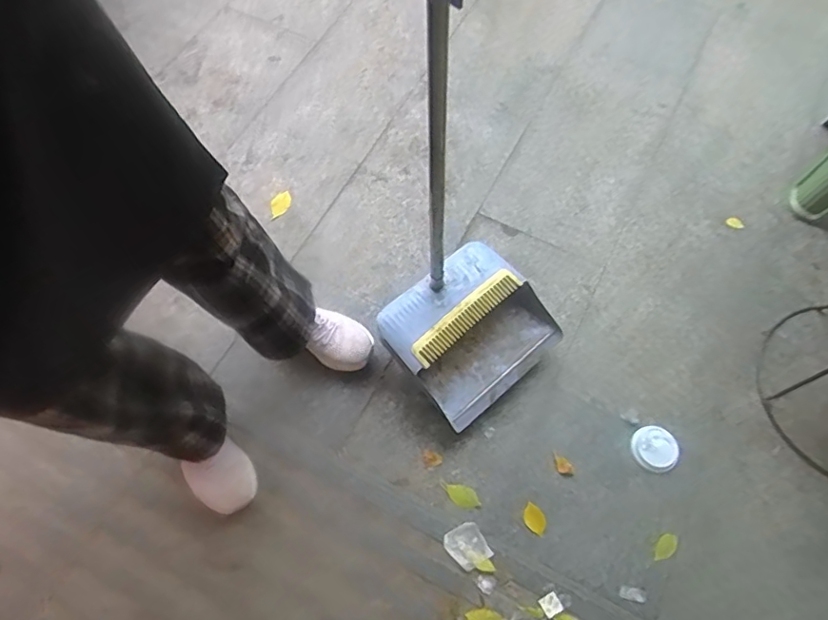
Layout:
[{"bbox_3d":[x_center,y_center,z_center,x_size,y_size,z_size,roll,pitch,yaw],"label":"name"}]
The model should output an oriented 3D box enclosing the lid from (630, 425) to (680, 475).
[{"bbox_3d":[0.455,0.263,1.065,0.086,0.014,0.081,0,66,0],"label":"lid"}]

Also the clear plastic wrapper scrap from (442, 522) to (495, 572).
[{"bbox_3d":[0.092,0.413,0.988,0.066,0.006,0.070,-29,69,-12],"label":"clear plastic wrapper scrap"}]

